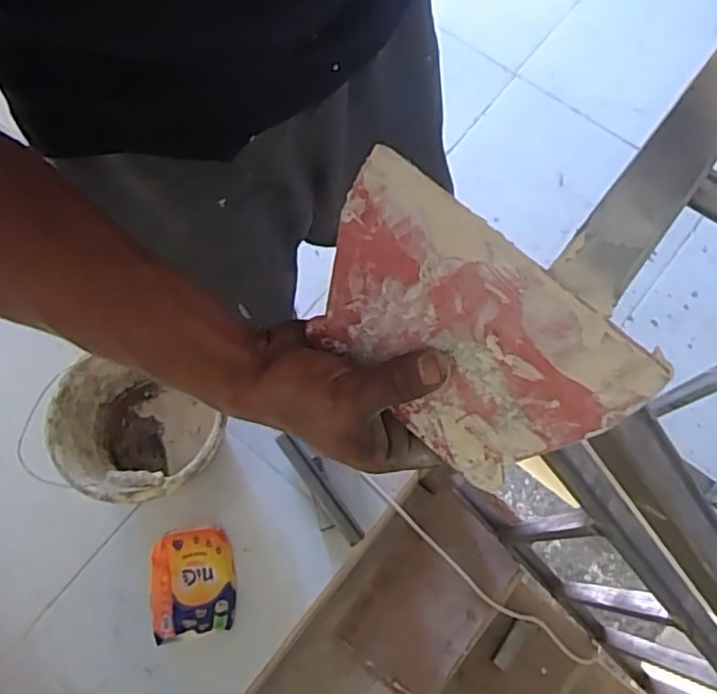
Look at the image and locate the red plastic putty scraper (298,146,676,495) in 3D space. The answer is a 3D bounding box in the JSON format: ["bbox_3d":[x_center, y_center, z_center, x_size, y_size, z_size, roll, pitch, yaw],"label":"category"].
[{"bbox_3d":[0.048,-0.003,0.334,0.167,0.121,0.004,40,37,7],"label":"red plastic putty scraper"}]

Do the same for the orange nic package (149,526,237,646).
[{"bbox_3d":[-0.281,0.399,1.100,0.130,0.059,0.171,-9,74,-1],"label":"orange nic package"}]

